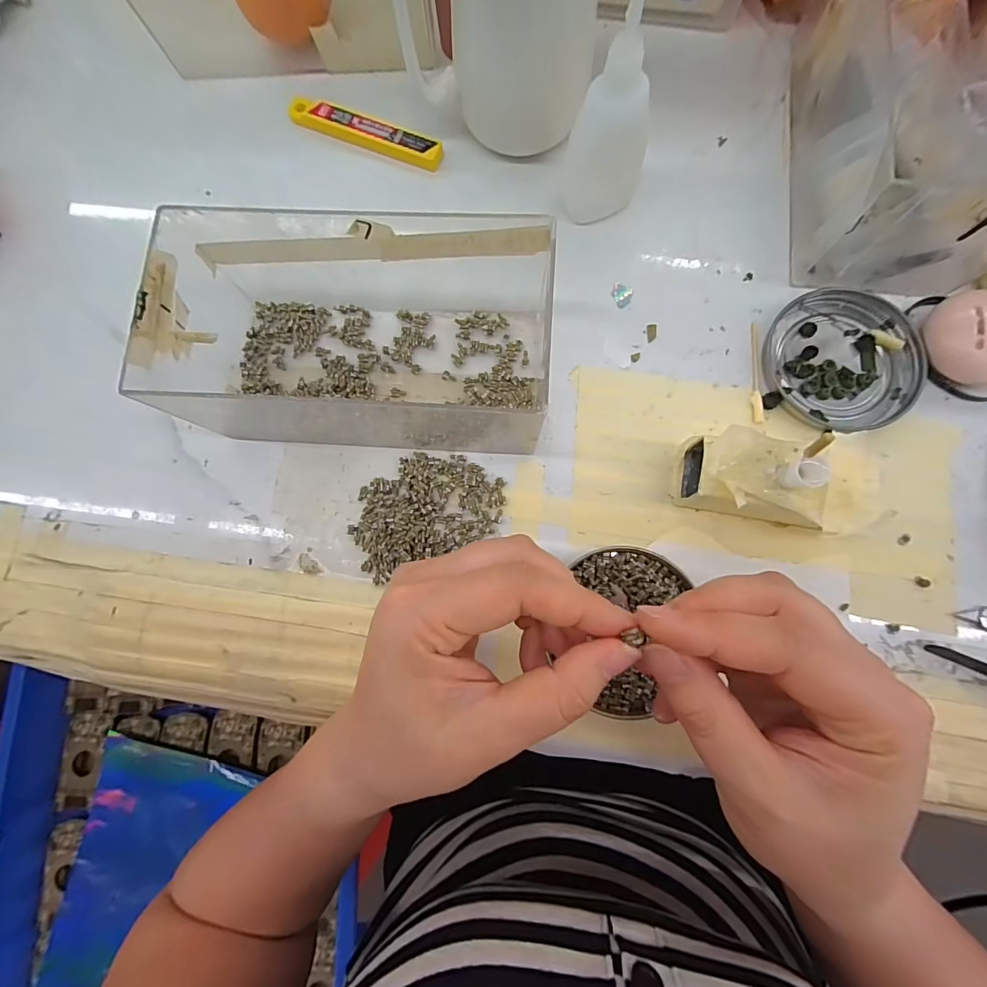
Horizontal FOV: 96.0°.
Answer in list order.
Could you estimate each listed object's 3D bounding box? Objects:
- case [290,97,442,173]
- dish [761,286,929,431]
[{"bbox_3d":[-0.081,-0.227,0.278,0.104,0.008,0.019,23,82,6],"label":"case"},{"bbox_3d":[0.189,-0.073,0.241,0.076,0.008,0.075,0,80,3],"label":"dish"}]

